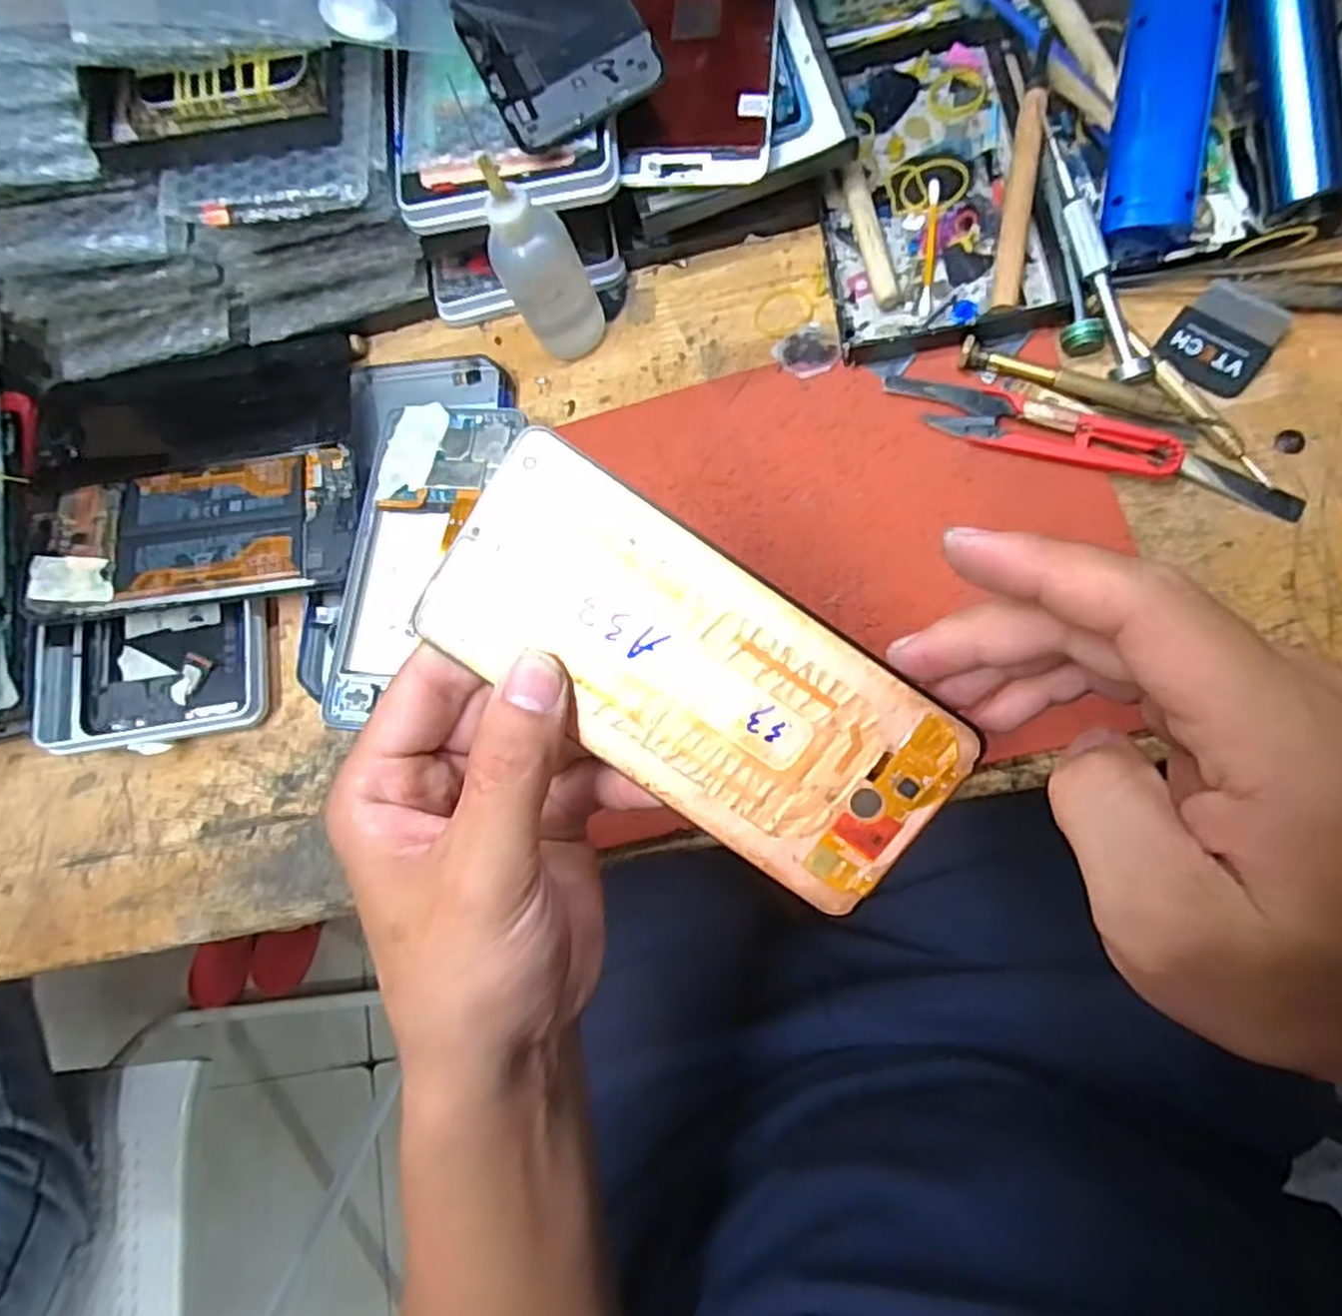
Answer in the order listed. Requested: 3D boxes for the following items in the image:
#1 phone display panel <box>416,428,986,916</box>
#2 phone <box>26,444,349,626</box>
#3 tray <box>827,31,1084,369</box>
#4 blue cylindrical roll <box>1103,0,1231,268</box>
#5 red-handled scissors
[{"bbox_3d":[0.006,0.006,0.216,0.152,0.004,0.067,35,101,-2],"label":"phone display panel"},{"bbox_3d":[-0.230,-0.060,0.371,0.156,0.012,0.075,-5,75,-5],"label":"phone"},{"bbox_3d":[0.122,-0.230,0.363,0.098,0.022,0.178,-6,76,9],"label":"tray"},{"bbox_3d":[0.208,-0.243,0.324,0.036,0.033,0.135,4,100,7],"label":"blue cylindrical roll"},{"bbox_3d":[0.152,-0.099,0.326,0.119,0.012,0.024,17,81,13],"label":"red-handled scissors"}]

